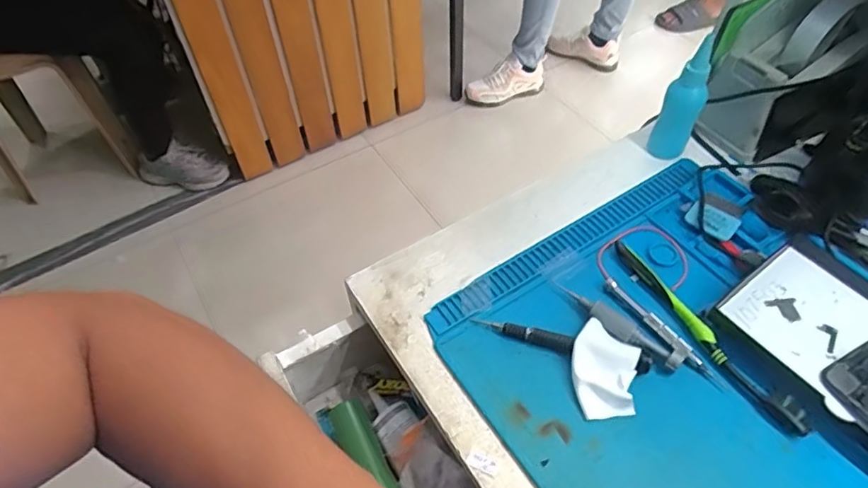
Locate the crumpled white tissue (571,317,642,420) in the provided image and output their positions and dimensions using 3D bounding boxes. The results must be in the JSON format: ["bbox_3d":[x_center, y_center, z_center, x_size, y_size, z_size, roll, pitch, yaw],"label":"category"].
[{"bbox_3d":[0.122,0.090,0.398,0.045,0.012,0.070,10,53,10],"label":"crumpled white tissue"}]

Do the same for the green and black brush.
[{"bbox_3d":[0.200,0.062,0.418,0.019,0.008,0.185,-24,55,-16],"label":"green and black brush"}]

